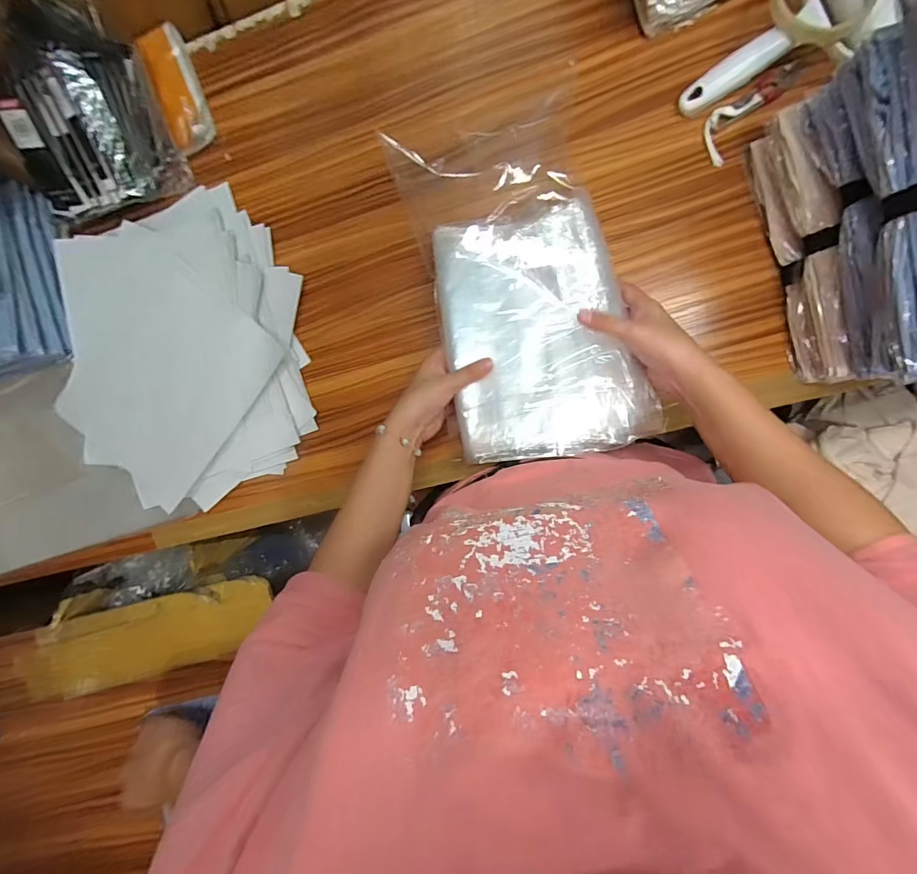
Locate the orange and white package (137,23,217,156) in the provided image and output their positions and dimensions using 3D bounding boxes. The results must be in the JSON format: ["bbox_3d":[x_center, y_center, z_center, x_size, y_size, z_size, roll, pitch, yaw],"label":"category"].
[{"bbox_3d":[-0.340,-0.421,0.519,0.048,0.031,0.136,-15,91,9],"label":"orange and white package"}]

